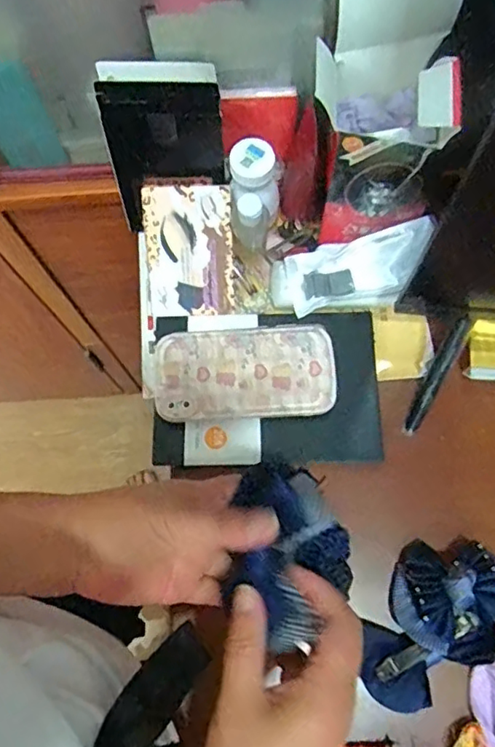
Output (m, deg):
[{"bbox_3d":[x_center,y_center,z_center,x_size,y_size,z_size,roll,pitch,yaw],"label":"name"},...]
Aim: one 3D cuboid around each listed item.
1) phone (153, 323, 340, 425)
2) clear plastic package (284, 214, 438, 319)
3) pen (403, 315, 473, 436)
[{"bbox_3d":[-0.002,0.000,0.528,0.160,0.011,0.085,-5,78,-2],"label":"phone"},{"bbox_3d":[0.105,-0.099,0.549,0.144,0.036,0.062,-18,74,11],"label":"clear plastic package"},{"bbox_3d":[0.174,0.003,0.540,0.016,0.013,0.118,27,96,9],"label":"pen"}]

